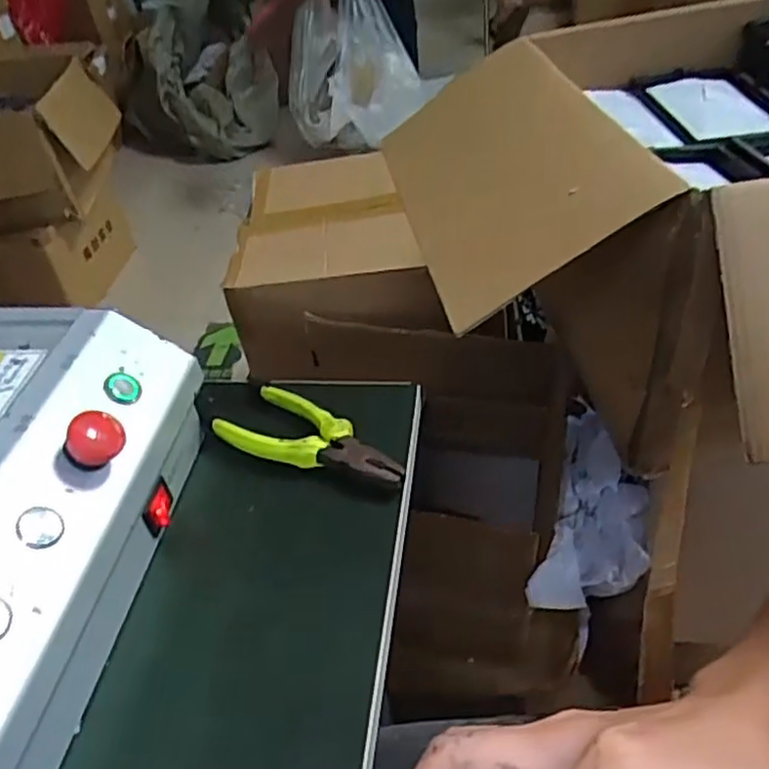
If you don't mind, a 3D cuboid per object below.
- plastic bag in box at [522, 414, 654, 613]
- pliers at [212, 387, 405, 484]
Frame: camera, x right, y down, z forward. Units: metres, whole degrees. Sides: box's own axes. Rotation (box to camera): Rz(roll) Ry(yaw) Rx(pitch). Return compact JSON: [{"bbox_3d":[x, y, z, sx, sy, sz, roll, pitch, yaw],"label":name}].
[{"bbox_3d":[0.214,0.130,0.700,0.103,0.063,0.204,7,67,16],"label":"plastic bag in box"},{"bbox_3d":[-0.050,0.042,0.473,0.134,0.023,0.054,24,50,30],"label":"pliers"}]

